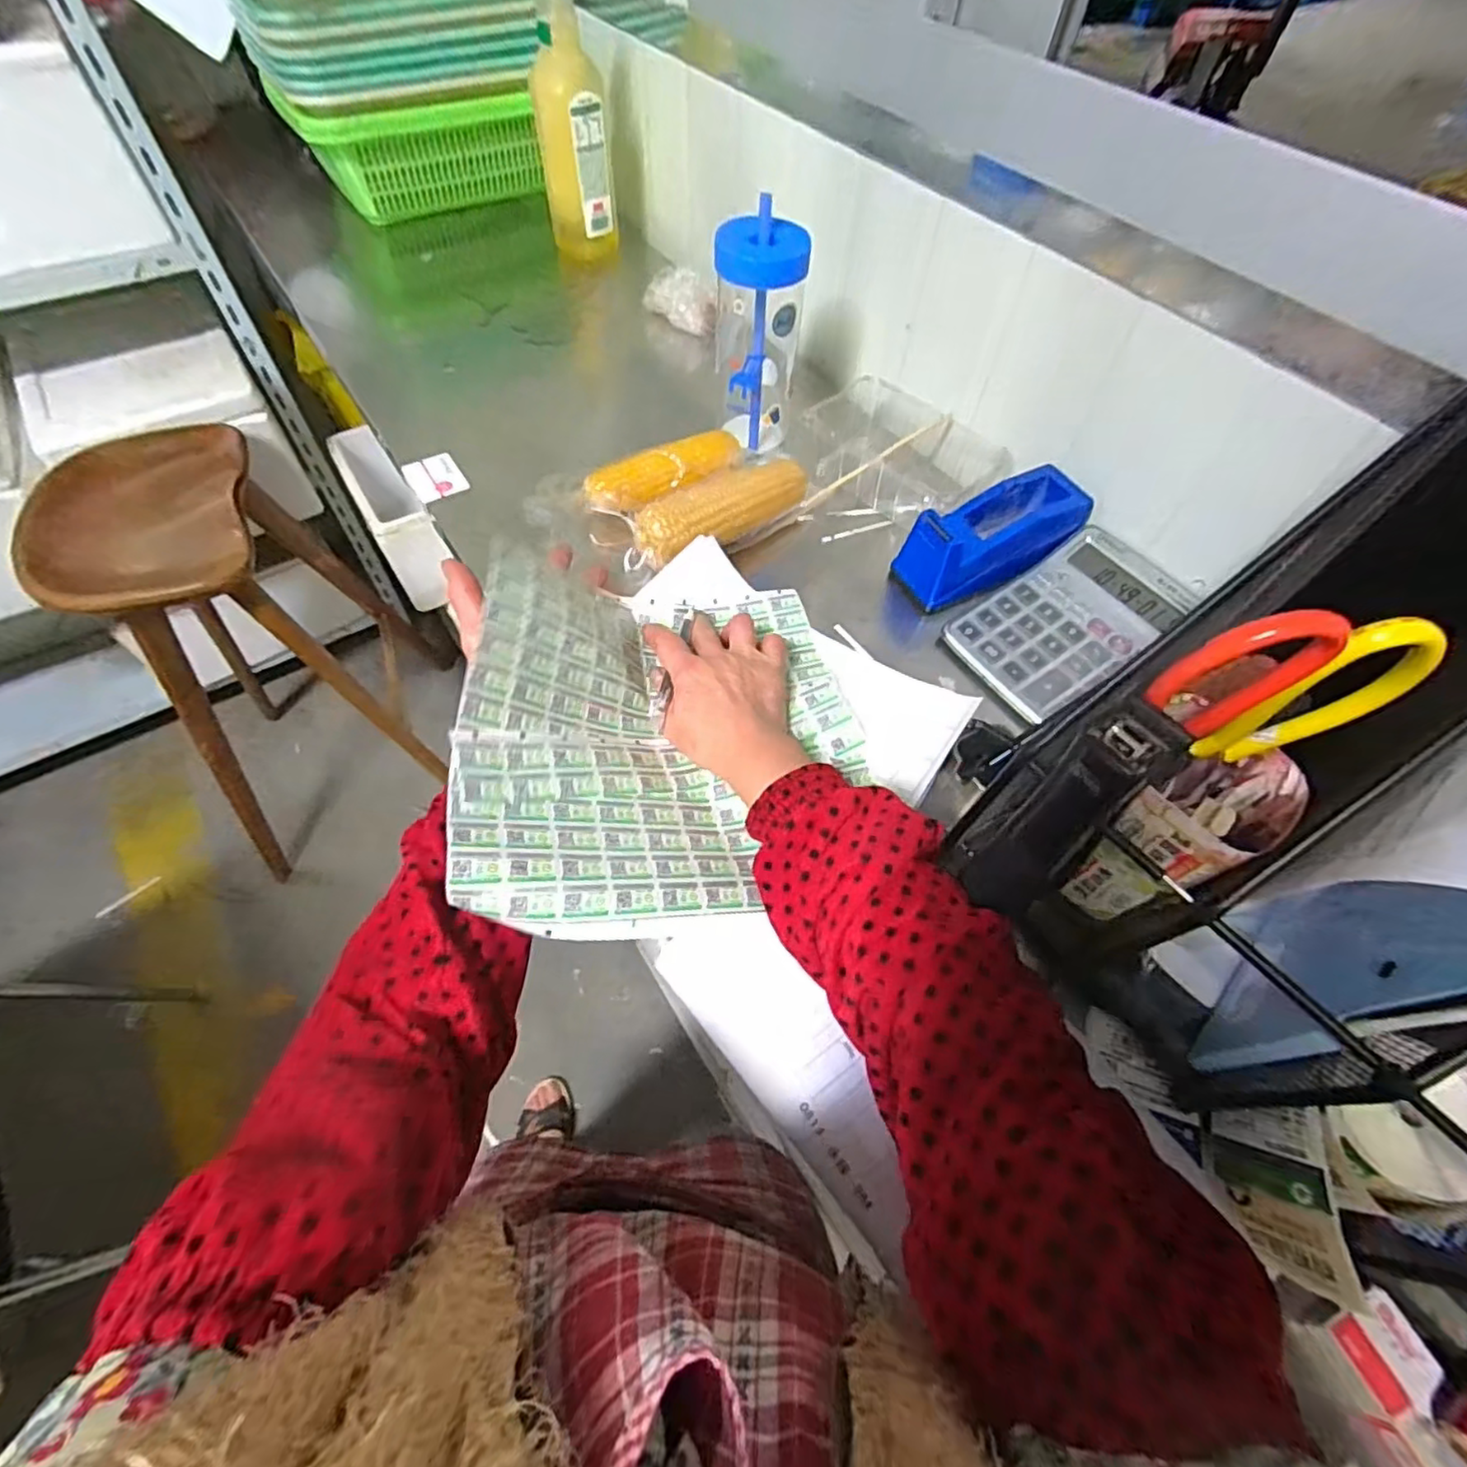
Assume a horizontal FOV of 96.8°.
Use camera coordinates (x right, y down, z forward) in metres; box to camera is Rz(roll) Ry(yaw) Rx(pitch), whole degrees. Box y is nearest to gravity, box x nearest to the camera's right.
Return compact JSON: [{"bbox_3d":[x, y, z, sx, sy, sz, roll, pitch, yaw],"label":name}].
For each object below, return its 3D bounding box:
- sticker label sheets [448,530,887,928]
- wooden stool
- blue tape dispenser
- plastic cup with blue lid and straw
[{"bbox_3d":[-0.041,-0.020,0.422,0.255,0.109,0.268,-10,59,-9],"label":"sticker label sheets"},{"bbox_3d":[-0.863,-0.124,1.216,0.340,0.713,0.488,-13,60,-11],"label":"wooden stool"},{"bbox_3d":[0.219,-0.169,0.547,0.160,0.068,0.063,-28,63,-4],"label":"blue tape dispenser"},{"bbox_3d":[0.021,-0.362,0.603,0.077,0.184,0.080,6,58,1],"label":"plastic cup with blue lid and straw"}]

